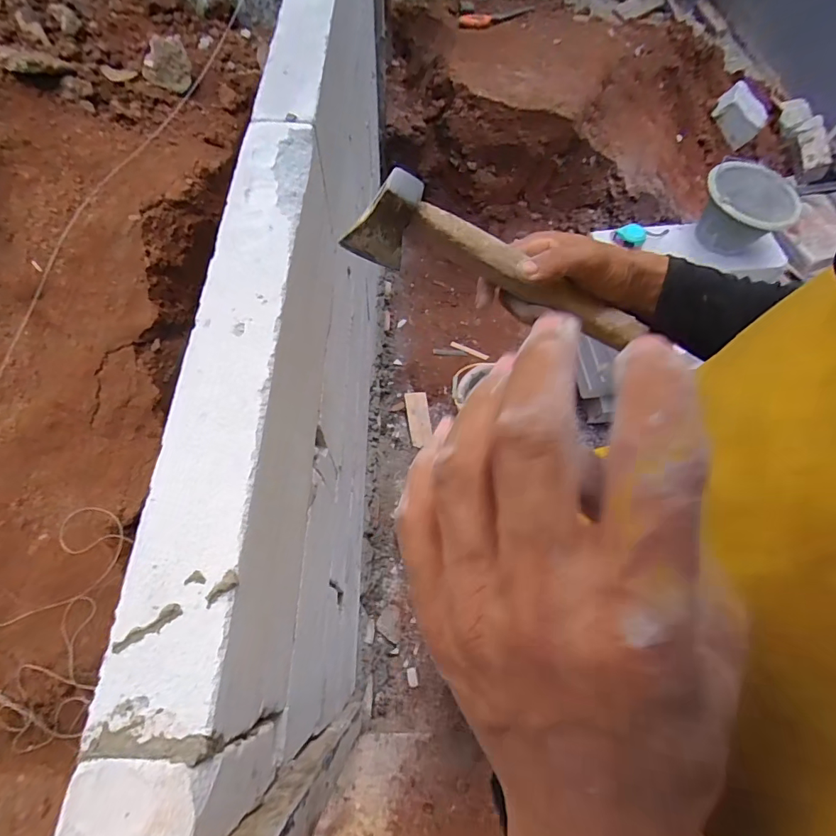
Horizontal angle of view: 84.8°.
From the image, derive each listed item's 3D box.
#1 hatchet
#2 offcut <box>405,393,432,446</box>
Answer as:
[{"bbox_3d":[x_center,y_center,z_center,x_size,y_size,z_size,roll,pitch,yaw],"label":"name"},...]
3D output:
[{"bbox_3d":[0.073,-0.118,0.395,0.268,0.098,0.024,19,63,-13],"label":"hatchet"},{"bbox_3d":[0.004,-0.005,1.580,0.077,0.023,0.204,-5,64,-5],"label":"offcut"}]

